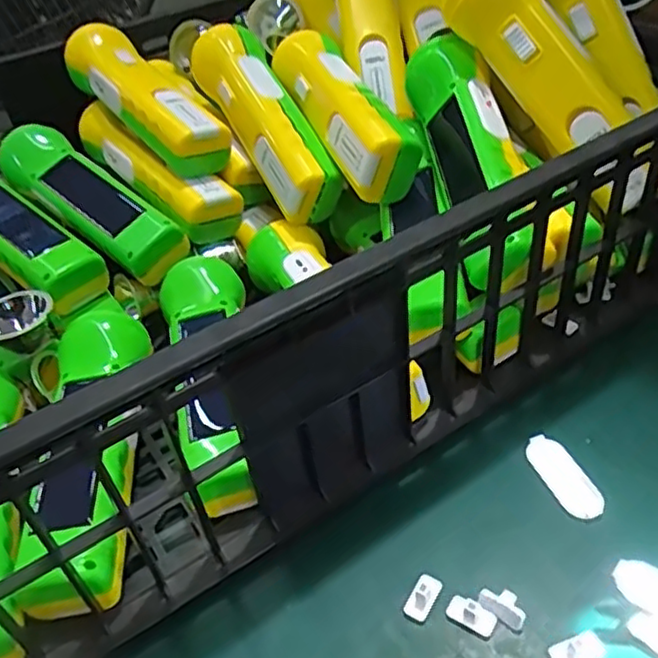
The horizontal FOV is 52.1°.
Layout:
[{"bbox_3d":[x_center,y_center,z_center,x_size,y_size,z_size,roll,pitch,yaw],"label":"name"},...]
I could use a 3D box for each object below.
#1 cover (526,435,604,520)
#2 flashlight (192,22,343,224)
[{"bbox_3d":[0.117,0.074,0.336,0.020,0.004,0.048,-19,42,-12],"label":"cover"},{"bbox_3d":[-0.045,-0.146,0.465,0.044,0.042,0.166,-22,61,-16],"label":"flashlight"}]

